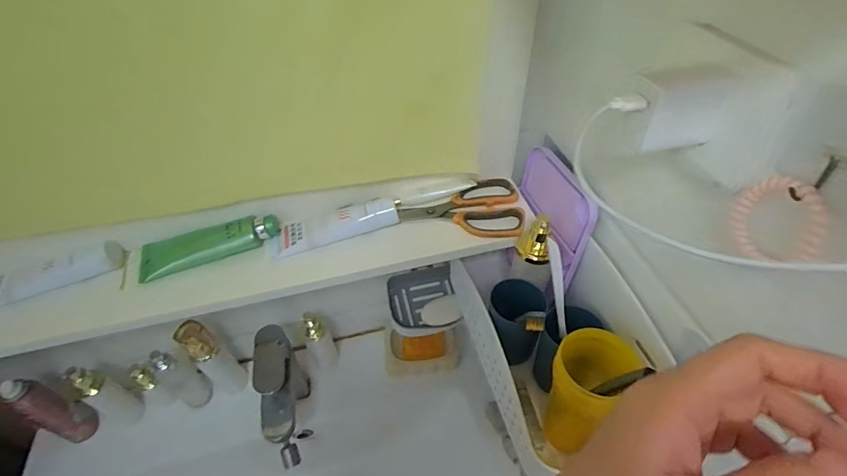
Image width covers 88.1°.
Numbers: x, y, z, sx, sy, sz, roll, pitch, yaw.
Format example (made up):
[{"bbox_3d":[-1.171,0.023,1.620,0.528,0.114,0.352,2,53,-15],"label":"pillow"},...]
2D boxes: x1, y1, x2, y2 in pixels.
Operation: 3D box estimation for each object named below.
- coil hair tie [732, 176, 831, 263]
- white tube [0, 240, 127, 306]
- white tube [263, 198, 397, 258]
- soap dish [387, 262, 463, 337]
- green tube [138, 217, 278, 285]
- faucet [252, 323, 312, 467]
[{"bbox_3d":[0.215,-0.008,0.268,0.011,0.060,0.056,-9,46,-6],"label":"coil hair tie"},{"bbox_3d":[-0.417,0.039,0.483,0.154,0.034,0.034,-16,47,-12],"label":"white tube"},{"bbox_3d":[-0.108,-0.018,0.518,0.154,0.029,0.049,-12,47,-9],"label":"white tube"},{"bbox_3d":[-0.001,0.097,0.683,0.106,0.034,0.104,-7,46,-4],"label":"soap dish"},{"bbox_3d":[-0.247,0.004,0.506,0.151,0.030,0.042,-16,48,-13],"label":"green tube"},{"bbox_3d":[-0.199,0.241,0.635,0.047,0.168,0.165,-9,46,-6],"label":"faucet"}]

